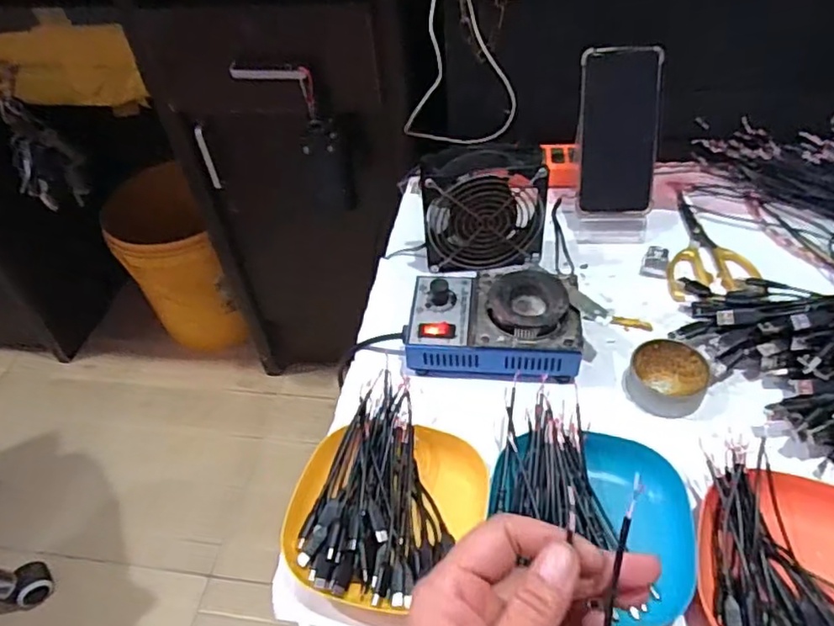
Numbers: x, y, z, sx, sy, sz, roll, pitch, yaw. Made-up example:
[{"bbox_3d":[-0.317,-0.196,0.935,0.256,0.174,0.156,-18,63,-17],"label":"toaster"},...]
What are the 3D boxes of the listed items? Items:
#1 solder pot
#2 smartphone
[{"bbox_3d":[0.070,0.005,0.574,0.149,0.054,0.102,5,48,10],"label":"solder pot"},{"bbox_3d":[0.210,-0.187,0.664,0.078,0.165,0.009,1,17,11],"label":"smartphone"}]

